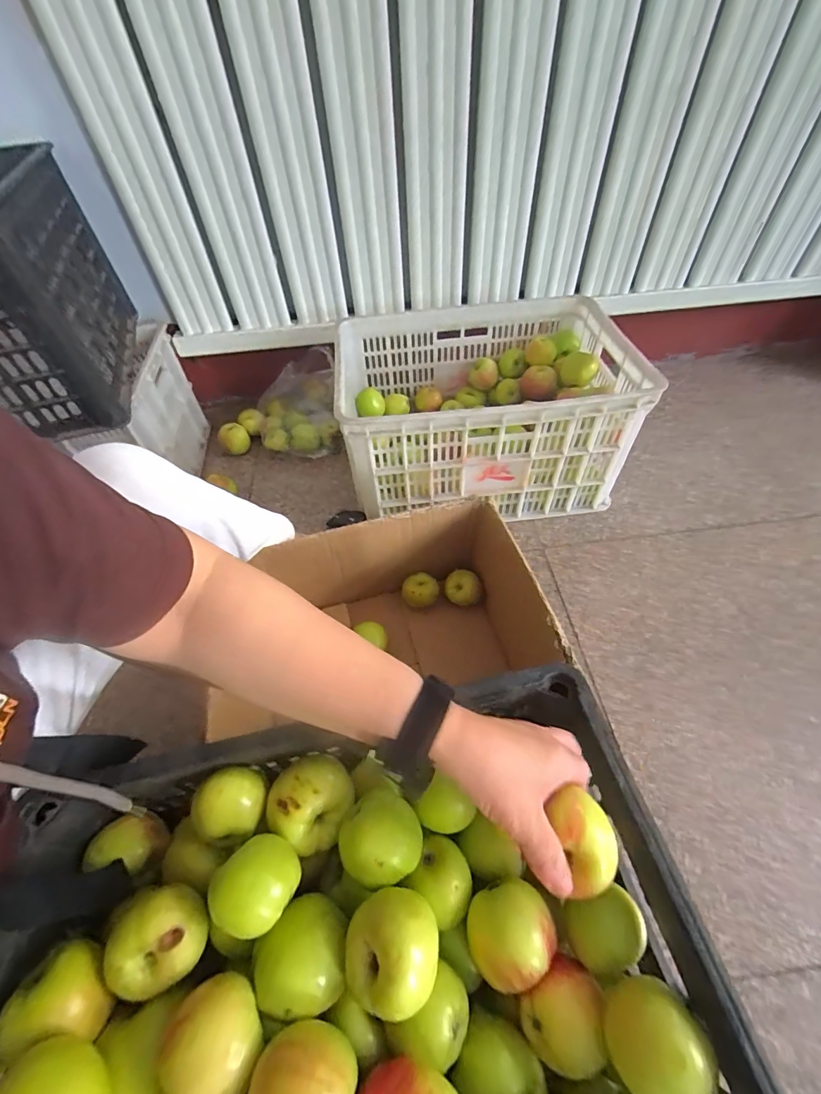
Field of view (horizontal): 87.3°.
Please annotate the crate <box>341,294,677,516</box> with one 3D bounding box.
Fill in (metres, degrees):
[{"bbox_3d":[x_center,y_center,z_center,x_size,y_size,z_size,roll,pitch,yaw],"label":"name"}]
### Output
[{"bbox_3d":[0.136,-0.294,0.901,0.517,0.274,0.425,-7,52,-1],"label":"crate"}]

